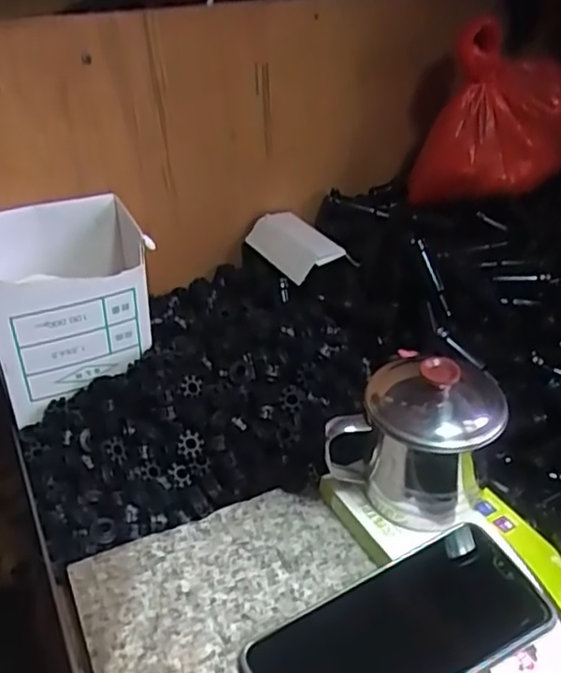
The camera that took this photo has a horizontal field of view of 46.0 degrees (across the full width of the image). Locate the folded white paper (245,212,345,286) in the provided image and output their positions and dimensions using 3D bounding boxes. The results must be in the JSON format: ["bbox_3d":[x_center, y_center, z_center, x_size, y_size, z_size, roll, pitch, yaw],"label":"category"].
[{"bbox_3d":[0.008,-0.080,0.580,0.046,0.026,0.083,-22,41,-29],"label":"folded white paper"}]

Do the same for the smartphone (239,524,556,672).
[{"bbox_3d":[0.062,0.162,0.354,0.157,0.015,0.075,-23,34,-15],"label":"smartphone"}]

